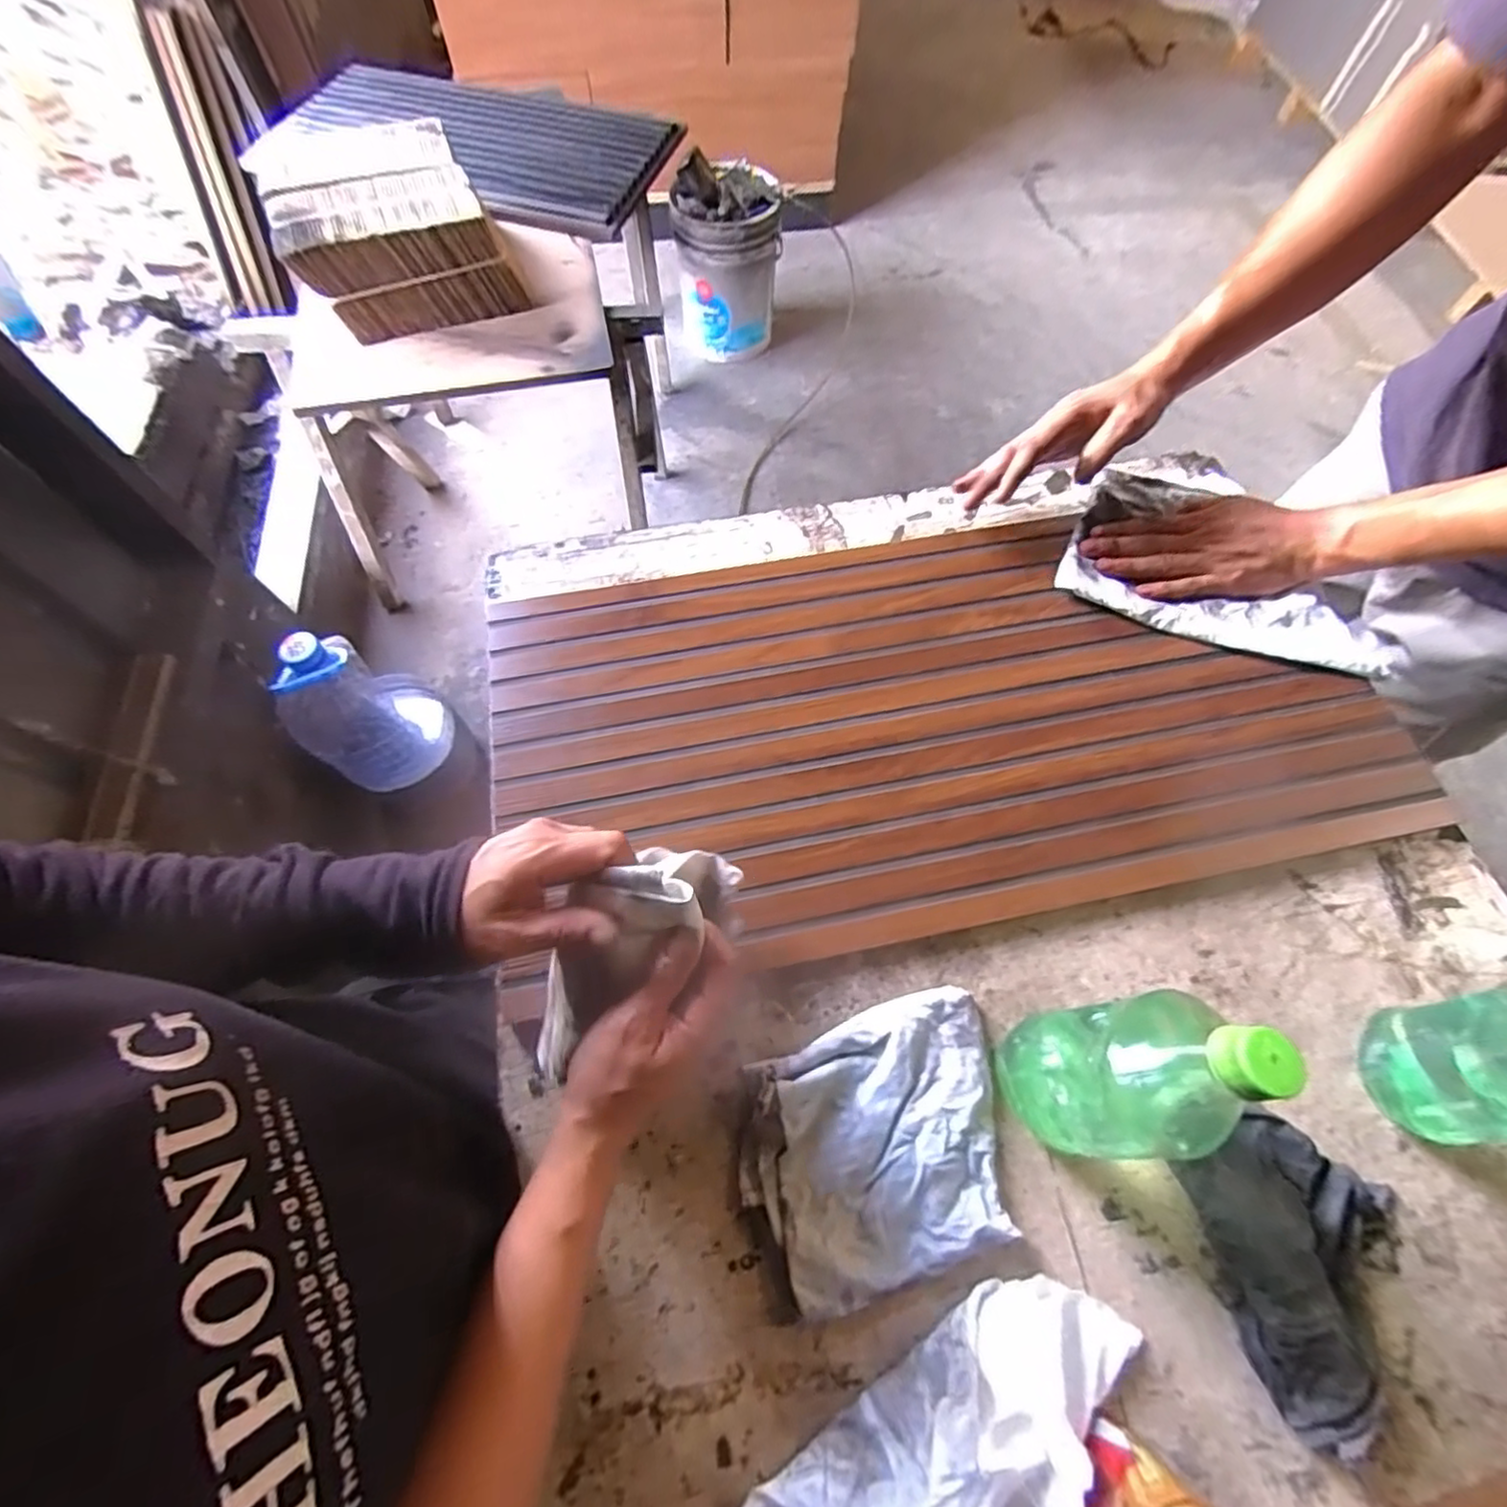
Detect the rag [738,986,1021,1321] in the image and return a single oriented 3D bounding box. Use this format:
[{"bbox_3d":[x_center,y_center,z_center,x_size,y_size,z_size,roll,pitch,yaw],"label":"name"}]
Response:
[{"bbox_3d":[0.085,0.255,0.428,0.178,0.021,0.146,-18,65,-9],"label":"rag"}]

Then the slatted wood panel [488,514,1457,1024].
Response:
[{"bbox_3d":[0.151,-0.036,0.563,0.726,0.021,0.365,-11,64,-5],"label":"slatted wood panel"}]

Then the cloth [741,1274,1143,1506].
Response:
[{"bbox_3d":[0.126,0.394,0.341,0.223,0.057,0.124,-31,68,-14],"label":"cloth"}]

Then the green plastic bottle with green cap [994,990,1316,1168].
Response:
[{"bbox_3d":[0.211,0.182,0.362,0.079,0.174,0.083,0,64,0],"label":"green plastic bottle with green cap"}]

